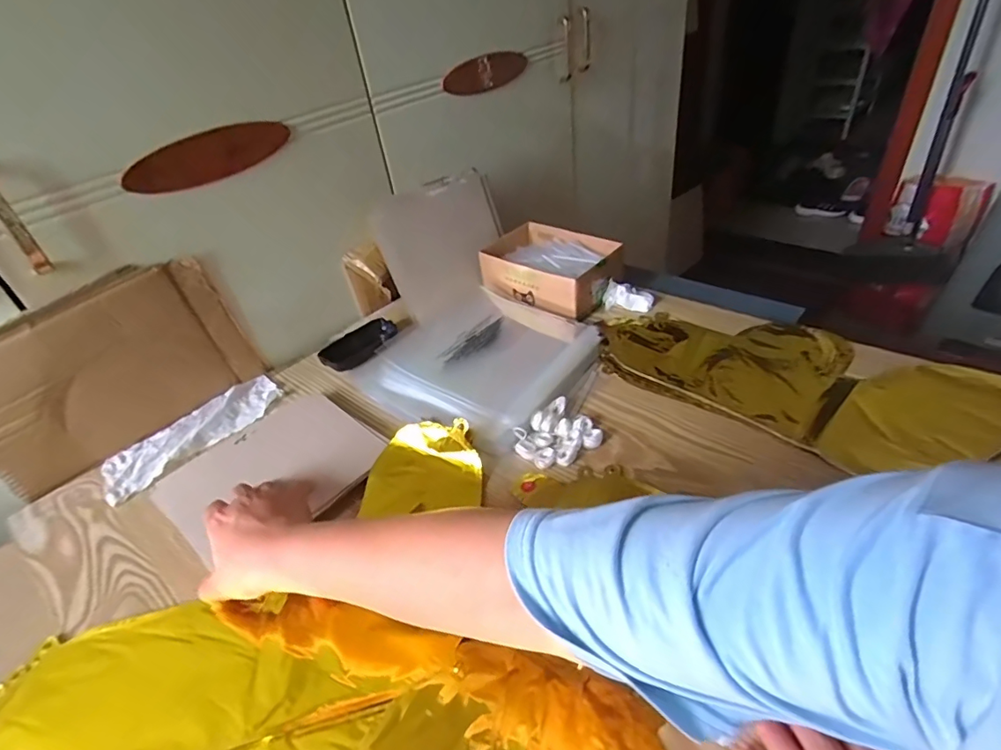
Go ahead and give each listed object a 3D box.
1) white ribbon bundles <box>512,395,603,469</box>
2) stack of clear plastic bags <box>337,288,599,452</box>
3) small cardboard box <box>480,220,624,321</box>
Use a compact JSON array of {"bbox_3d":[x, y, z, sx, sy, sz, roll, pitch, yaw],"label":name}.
[{"bbox_3d":[0.061,0.063,0.532,0.071,0.020,0.081,29,50,36],"label":"white ribbon bundles"},{"bbox_3d":[-0.027,-0.026,0.650,0.244,0.030,0.250,22,46,32],"label":"stack of clear plastic bags"},{"bbox_3d":[0.074,-0.160,0.766,0.186,0.065,0.135,26,48,34],"label":"small cardboard box"}]

